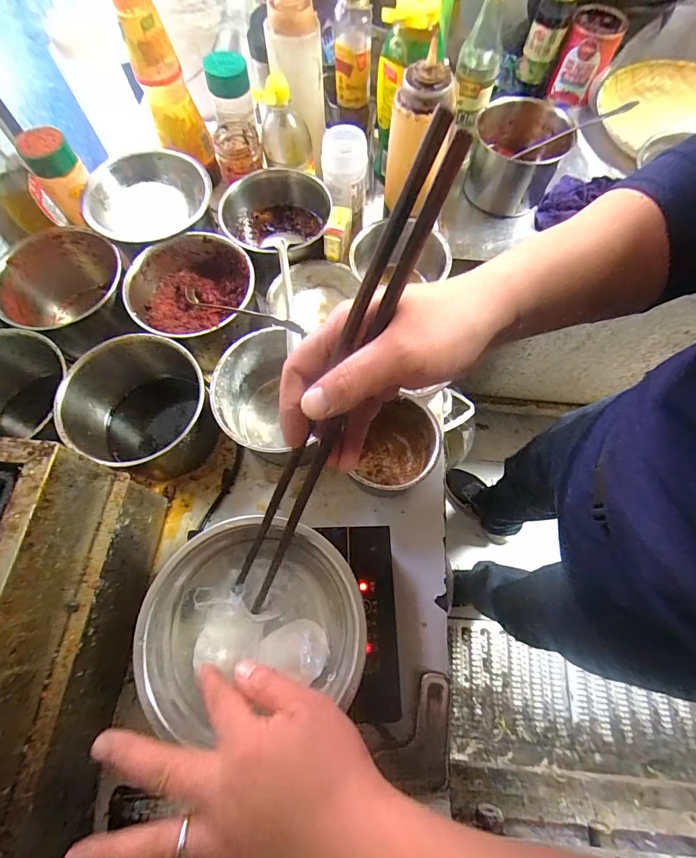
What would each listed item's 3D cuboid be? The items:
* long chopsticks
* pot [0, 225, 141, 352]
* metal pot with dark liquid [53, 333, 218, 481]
[{"bbox_3d":[-0.025,0.009,0.281,0.031,0.387,0.039,33,34,12],"label":"long chopsticks"},{"bbox_3d":[-0.360,-0.171,0.541,0.144,0.117,0.156,0,69,0],"label":"pot"},{"bbox_3d":[-0.243,-0.019,0.486,0.152,0.120,0.146,0,69,0],"label":"metal pot with dark liquid"}]

